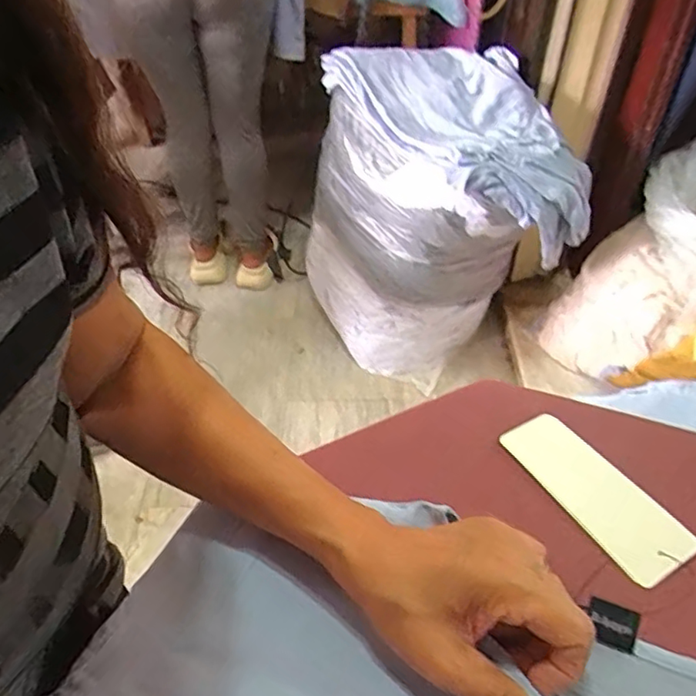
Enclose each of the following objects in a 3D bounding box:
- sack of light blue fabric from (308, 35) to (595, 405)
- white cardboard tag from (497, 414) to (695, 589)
[{"bbox_3d":[0.184,-0.290,1.392,0.511,0.641,0.477,-12,48,-9],"label":"sack of light blue fabric"},{"bbox_3d":[0.152,0.088,0.365,0.047,0.005,0.122,-24,45,-17],"label":"white cardboard tag"}]

